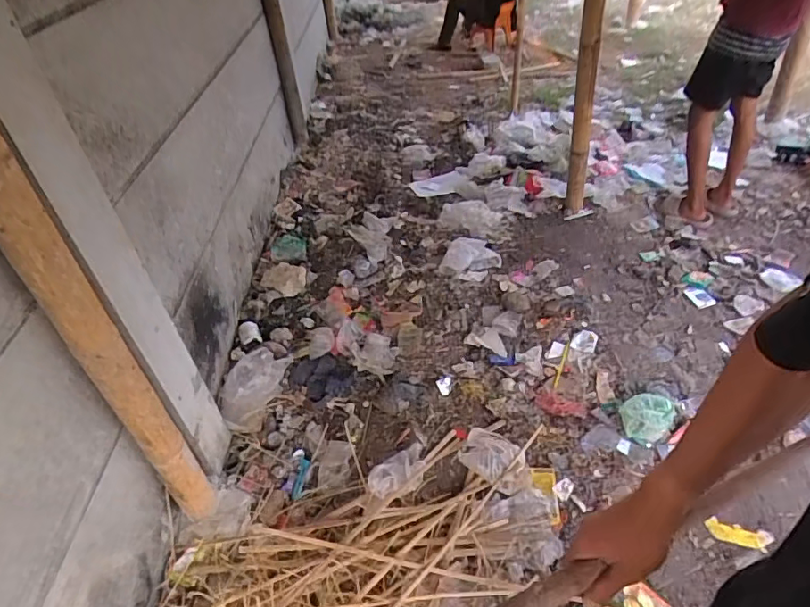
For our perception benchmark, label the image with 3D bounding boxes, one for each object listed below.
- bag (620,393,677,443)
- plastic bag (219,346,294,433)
[{"bbox_3d":[0.760,0.348,1.626,0.144,0.026,0.188,20,46,27],"label":"bag"},{"bbox_3d":[-0.543,0.286,1.847,0.176,0.113,0.349,8,42,16],"label":"plastic bag"}]

